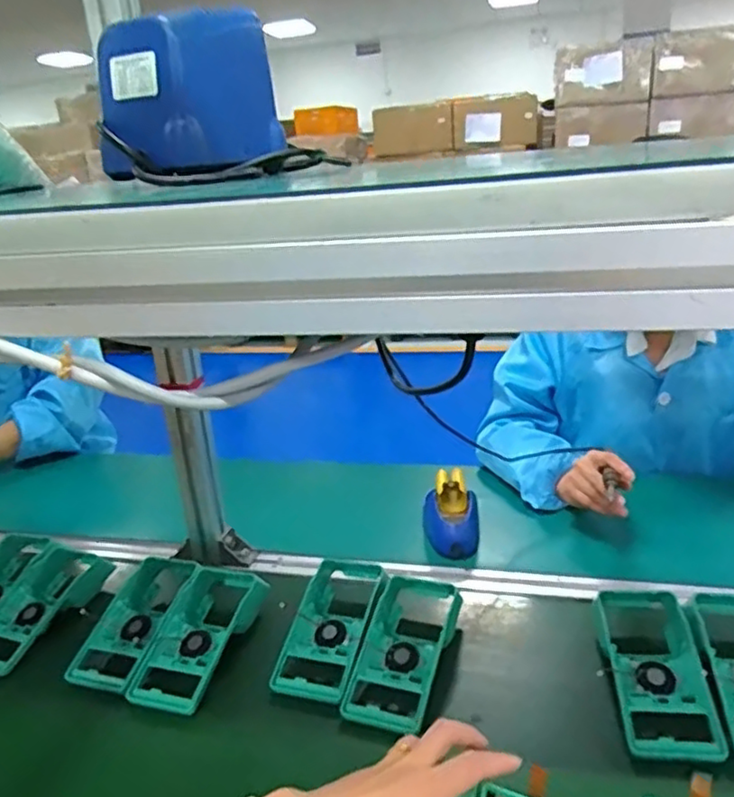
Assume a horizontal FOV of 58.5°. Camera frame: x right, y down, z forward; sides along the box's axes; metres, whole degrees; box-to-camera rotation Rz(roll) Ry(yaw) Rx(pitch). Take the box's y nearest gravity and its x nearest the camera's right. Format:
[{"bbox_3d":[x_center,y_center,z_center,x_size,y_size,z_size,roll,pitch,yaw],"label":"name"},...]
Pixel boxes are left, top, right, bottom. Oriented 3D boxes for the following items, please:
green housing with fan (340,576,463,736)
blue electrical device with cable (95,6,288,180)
[{"bbox_3d":[0.045,0.265,0.699,0.084,0.055,0.189,2,21,20],"label":"green housing with fan"},{"bbox_3d":[-0.126,-0.210,0.461,0.079,0.091,0.116,5,22,28],"label":"blue electrical device with cable"}]

